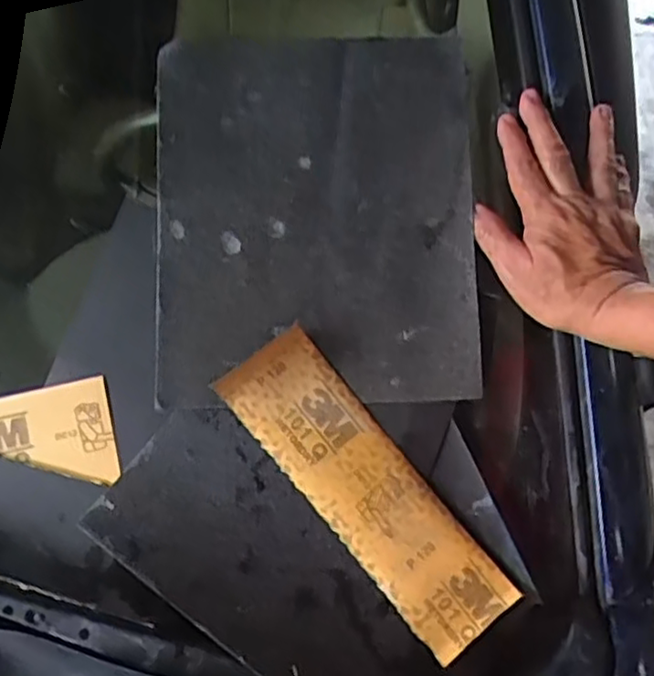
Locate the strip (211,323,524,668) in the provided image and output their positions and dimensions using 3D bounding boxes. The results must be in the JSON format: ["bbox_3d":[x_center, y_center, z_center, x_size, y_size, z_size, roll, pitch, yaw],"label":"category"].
[{"bbox_3d":[0.028,0.104,0.475,0.072,0.007,0.241,-40,85,-5],"label":"strip"}]

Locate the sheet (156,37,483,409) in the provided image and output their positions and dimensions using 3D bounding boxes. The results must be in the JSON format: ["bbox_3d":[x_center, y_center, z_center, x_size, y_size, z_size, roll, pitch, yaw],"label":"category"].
[{"bbox_3d":[-0.009,-0.097,0.507,0.228,0.016,0.282,-1,79,1],"label":"sheet"}]

